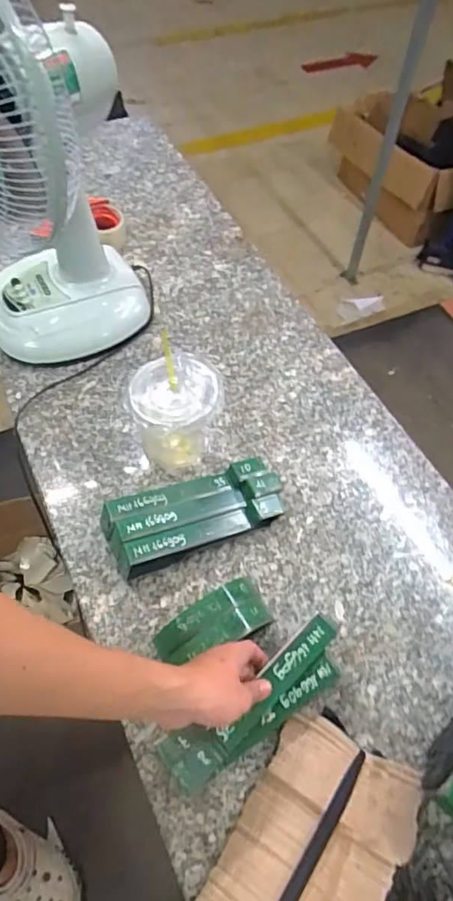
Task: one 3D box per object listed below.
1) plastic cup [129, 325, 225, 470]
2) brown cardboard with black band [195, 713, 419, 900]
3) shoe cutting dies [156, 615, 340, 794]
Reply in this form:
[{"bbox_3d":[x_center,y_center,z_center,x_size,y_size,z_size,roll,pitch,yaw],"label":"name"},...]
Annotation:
[{"bbox_3d":[-0.069,-0.043,0.744,0.109,0.184,0.110,1,57,-2],"label":"plastic cup"},{"bbox_3d":[0.079,0.400,0.517,0.146,0.050,0.237,29,60,16],"label":"brown cardboard with black band"},{"bbox_3d":[0.032,0.275,0.581,0.225,0.070,0.061,-35,64,-12],"label":"shoe cutting dies"}]

